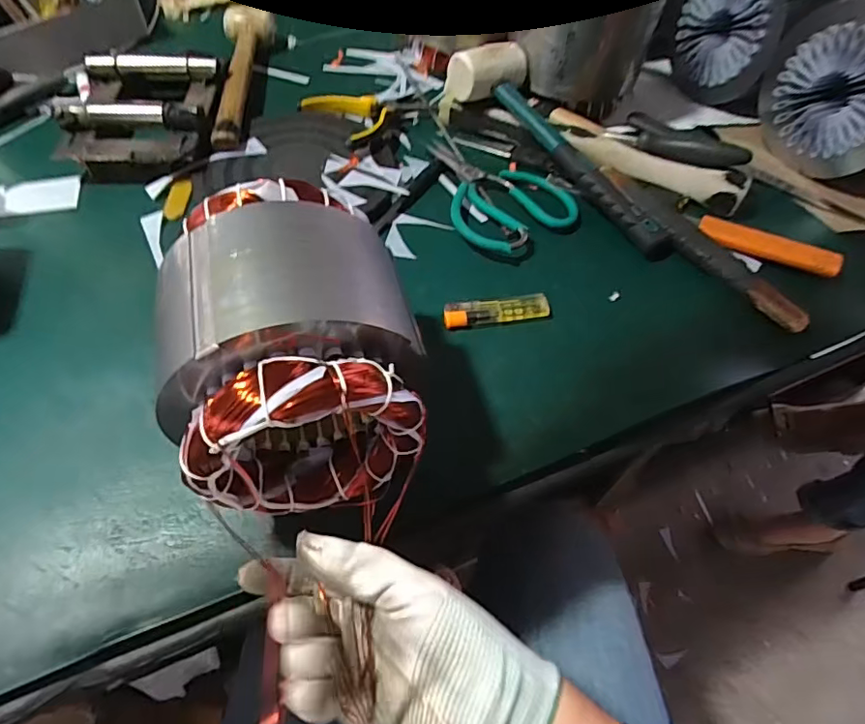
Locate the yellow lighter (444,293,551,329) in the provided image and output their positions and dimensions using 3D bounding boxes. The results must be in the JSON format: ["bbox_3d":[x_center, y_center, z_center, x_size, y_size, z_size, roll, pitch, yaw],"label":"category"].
[{"bbox_3d":[0.054,-0.044,0.453,0.088,0.009,0.021,-8,57,-8],"label":"yellow lighter"}]

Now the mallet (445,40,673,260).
[{"bbox_3d":[0.117,-0.224,0.530,0.089,0.051,0.304,-23,60,-17],"label":"mallet"}]

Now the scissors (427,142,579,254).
[{"bbox_3d":[0.073,-0.169,0.529,0.120,0.019,0.175,-7,57,-7],"label":"scissors"}]

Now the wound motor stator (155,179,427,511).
[{"bbox_3d":[-0.078,-0.013,0.328,0.123,0.125,0.165,-8,57,-8],"label":"wound motor stator"}]

